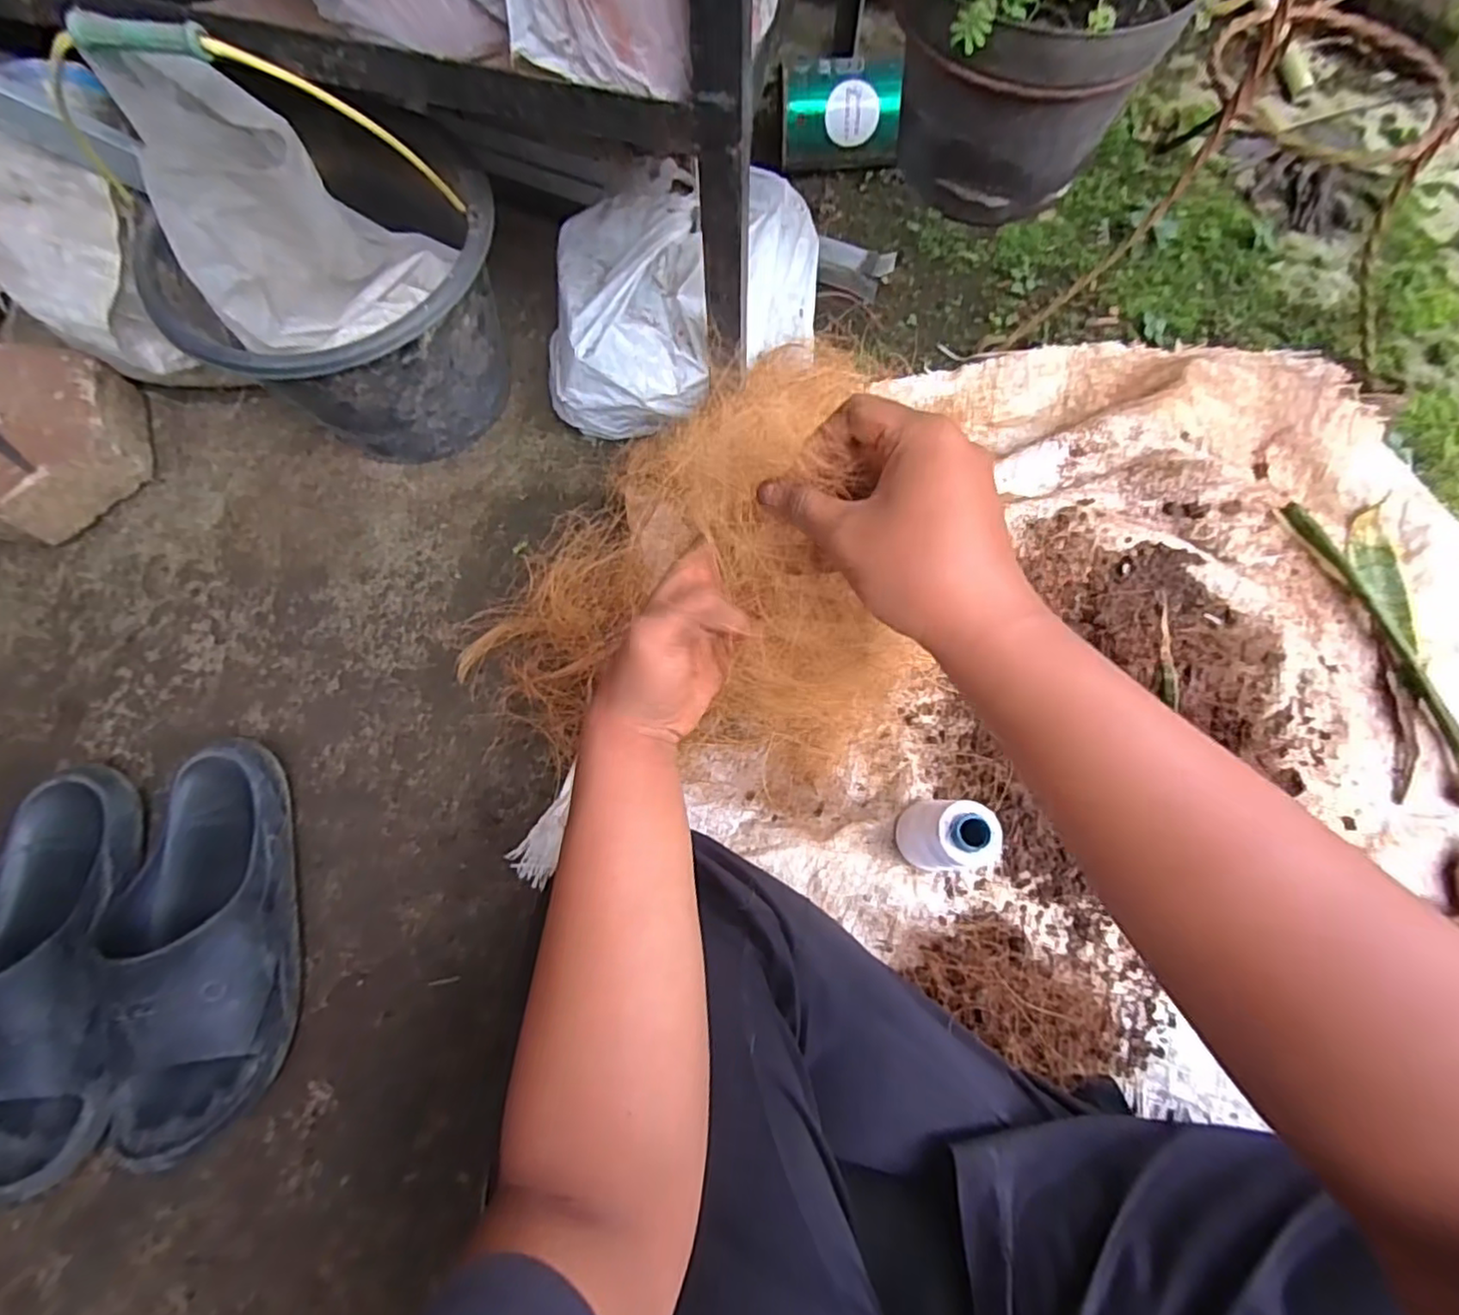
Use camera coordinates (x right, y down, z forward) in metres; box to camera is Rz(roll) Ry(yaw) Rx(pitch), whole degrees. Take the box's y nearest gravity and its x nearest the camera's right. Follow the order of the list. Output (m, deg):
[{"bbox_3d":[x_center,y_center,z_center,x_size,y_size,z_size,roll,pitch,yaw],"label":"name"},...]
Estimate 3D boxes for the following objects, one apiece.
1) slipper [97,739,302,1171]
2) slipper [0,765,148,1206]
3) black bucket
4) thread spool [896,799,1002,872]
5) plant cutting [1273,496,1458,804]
[{"bbox_3d":[-0.416,0.221,0.511,0.131,0.082,0.302,-4,72,0],"label":"slipper"},{"bbox_3d":[-0.530,0.242,0.506,0.132,0.081,0.302,2,73,2],"label":"slipper"},{"bbox_3d":[-0.337,-0.331,0.547,0.243,0.346,0.243,0,73,1],"label":"black bucket"},{"bbox_3d":[0.164,0.137,0.499,0.049,0.109,0.046,0,73,1],"label":"thread spool"},{"bbox_3d":[0.597,-0.011,0.589,0.093,0.022,0.285,-4,72,0],"label":"plant cutting"}]

